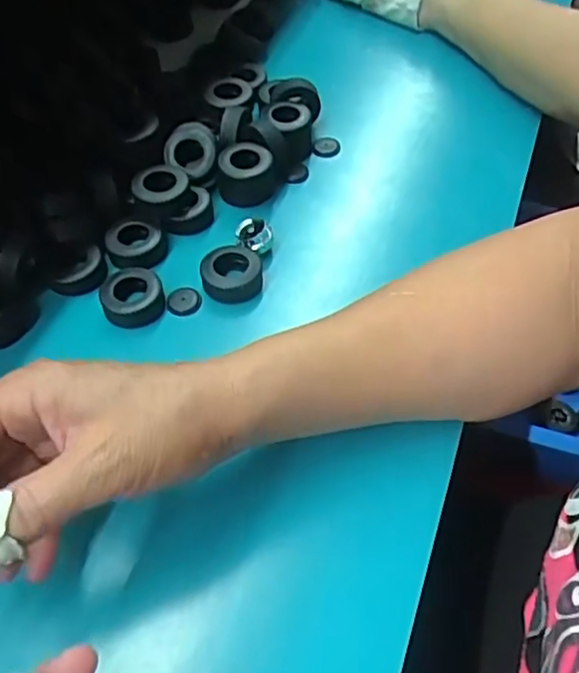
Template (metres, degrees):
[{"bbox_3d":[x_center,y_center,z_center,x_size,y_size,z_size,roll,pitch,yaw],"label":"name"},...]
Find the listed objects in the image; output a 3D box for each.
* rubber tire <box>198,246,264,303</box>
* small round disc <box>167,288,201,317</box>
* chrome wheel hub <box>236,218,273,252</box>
[{"bbox_3d":[-0.036,-0.041,0.400,0.037,0.016,0.036,-2,52,-4],"label":"rubber tire"},{"bbox_3d":[-0.065,-0.022,0.398,0.020,0.004,0.020,1,51,-1],"label":"small round disc"},{"bbox_3d":[-0.023,-0.064,0.417,0.022,0.016,0.021,1,51,-1],"label":"chrome wheel hub"}]

